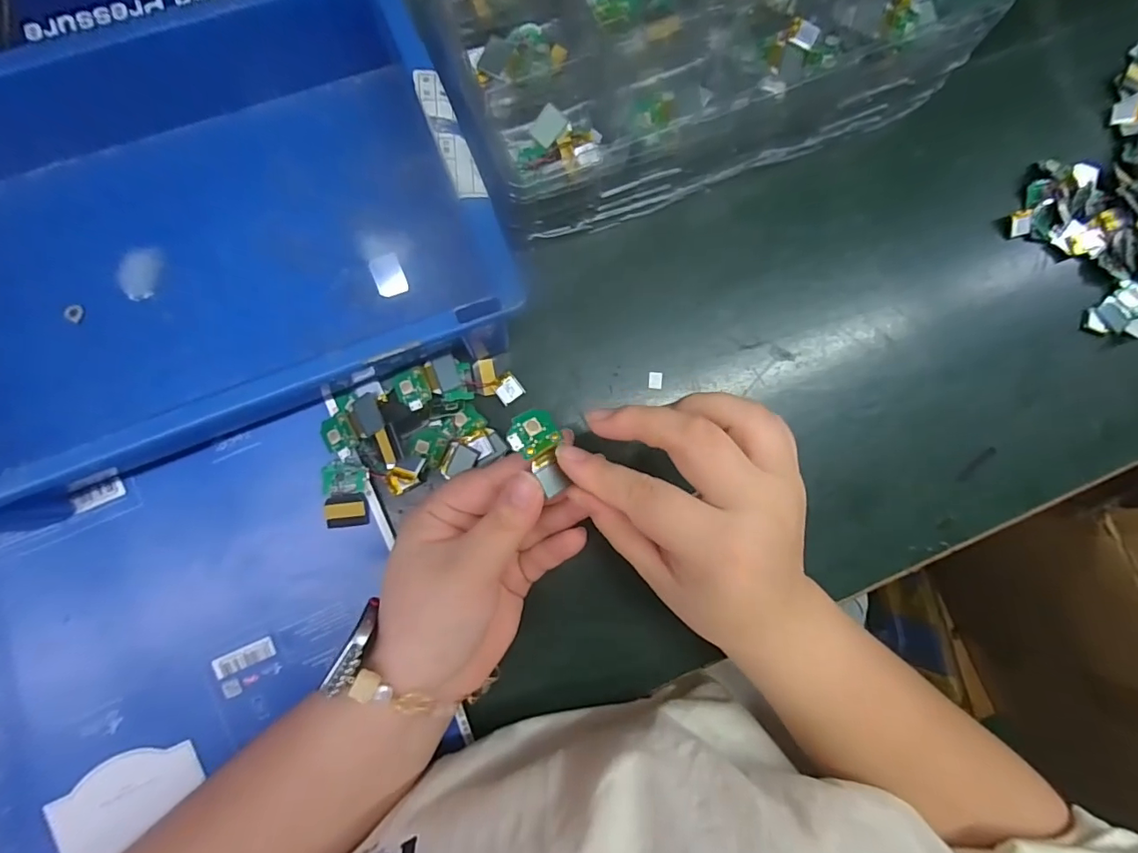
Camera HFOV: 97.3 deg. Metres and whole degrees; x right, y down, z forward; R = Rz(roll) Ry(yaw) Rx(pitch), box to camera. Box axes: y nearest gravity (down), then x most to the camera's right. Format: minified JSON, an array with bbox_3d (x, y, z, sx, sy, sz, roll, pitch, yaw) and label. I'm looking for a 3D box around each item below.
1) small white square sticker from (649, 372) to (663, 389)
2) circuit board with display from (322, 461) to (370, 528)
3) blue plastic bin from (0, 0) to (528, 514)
[{"bbox_3d":[0.054,-0.029,0.313,0.009,0.004,0.011,7,83,-3],"label":"small white square sticker"},{"bbox_3d":[-0.127,0.039,0.286,0.024,0.010,0.036,-4,85,-5],"label":"circuit board with display"},{"bbox_3d":[-0.197,-0.104,0.265,0.307,0.072,0.226,-22,87,-6],"label":"blue plastic bin"}]

